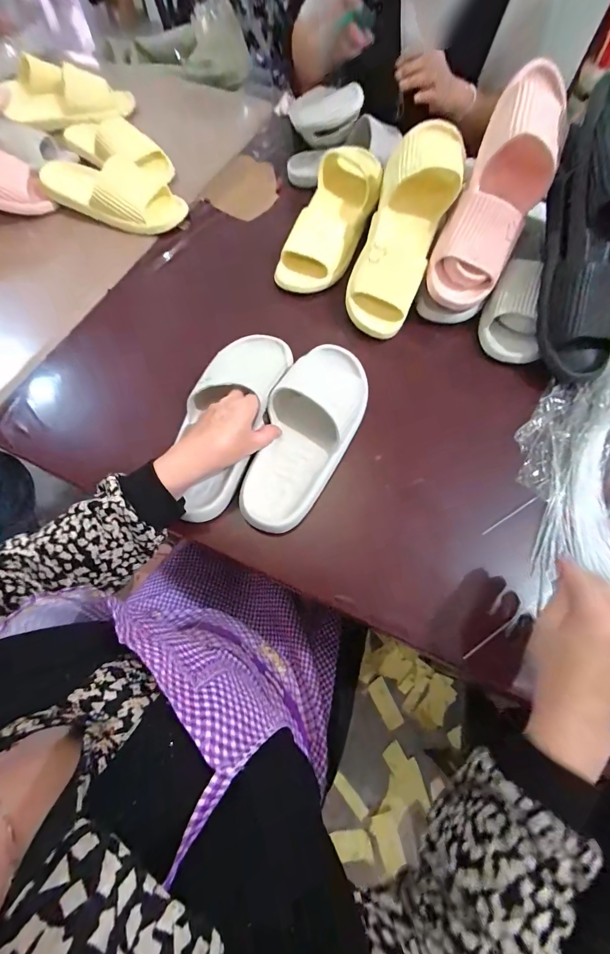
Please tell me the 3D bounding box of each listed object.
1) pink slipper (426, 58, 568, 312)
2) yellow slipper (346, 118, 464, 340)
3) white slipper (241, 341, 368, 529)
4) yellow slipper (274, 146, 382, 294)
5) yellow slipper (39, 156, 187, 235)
[{"bbox_3d":[0.268,-0.387,0.478,0.101,0.071,0.280,24,109,8],"label":"pink slipper"},{"bbox_3d":[0.147,-0.367,0.517,0.103,0.064,0.293,20,100,6],"label":"yellow slipper"},{"bbox_3d":[0.005,-0.072,0.461,0.113,0.083,0.301,22,71,7],"label":"white slipper"},{"bbox_3d":[0.051,-0.453,0.612,0.116,0.068,0.302,20,71,6],"label":"yellow slipper"},{"bbox_3d":[-0.360,-0.527,0.647,0.268,0.065,0.121,9,70,2],"label":"yellow slipper"}]

